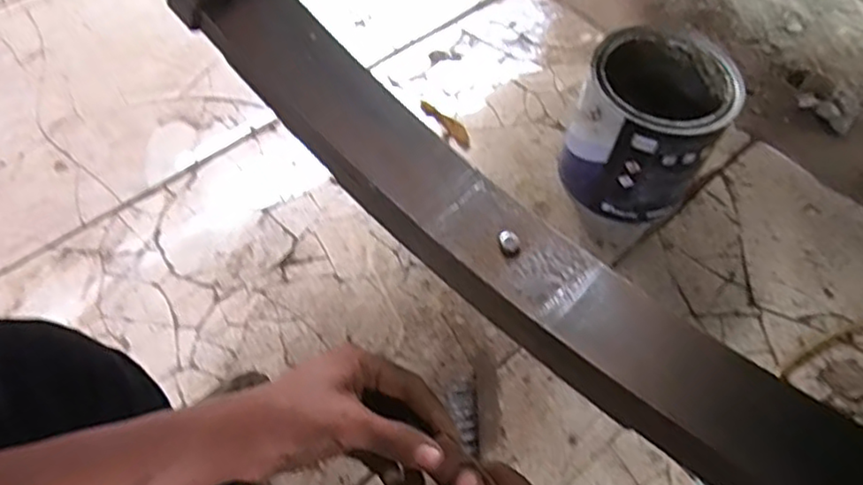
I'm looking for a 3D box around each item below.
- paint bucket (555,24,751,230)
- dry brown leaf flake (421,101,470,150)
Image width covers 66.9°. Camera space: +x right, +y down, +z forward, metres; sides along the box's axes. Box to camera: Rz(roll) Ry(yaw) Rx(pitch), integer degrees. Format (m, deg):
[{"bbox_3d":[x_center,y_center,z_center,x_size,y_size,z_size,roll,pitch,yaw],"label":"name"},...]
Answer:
[{"bbox_3d":[0.236,-0.124,0.727,0.138,0.167,0.147,1,59,-1],"label":"paint bucket"},{"bbox_3d":[0.021,-0.150,0.834,0.033,0.008,0.092,-27,64,-16],"label":"dry brown leaf flake"}]

